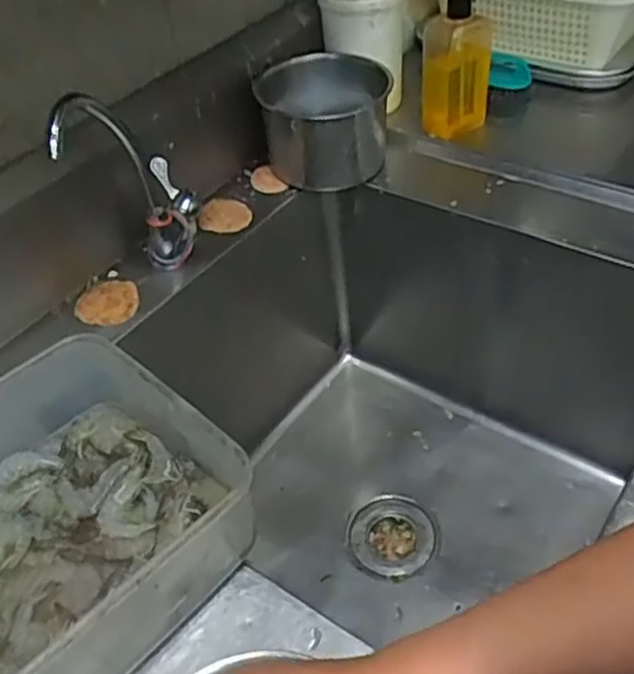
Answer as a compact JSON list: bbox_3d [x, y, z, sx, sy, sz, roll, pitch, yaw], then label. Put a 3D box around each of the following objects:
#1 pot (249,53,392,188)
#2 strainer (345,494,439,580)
[{"bbox_3d":[0.005,-0.286,0.954,0.169,0.111,0.174,-4,44,4],"label":"pot"},{"bbox_3d":[0.100,0.267,0.961,0.118,0.018,0.117,-4,44,4],"label":"strainer"}]

